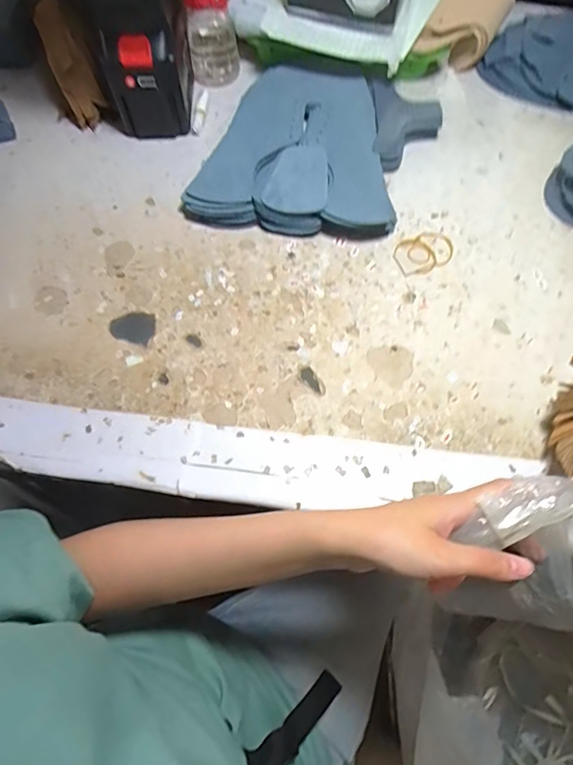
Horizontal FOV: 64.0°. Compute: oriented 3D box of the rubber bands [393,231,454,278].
[{"bbox_3d":[0.139,-0.131,0.462,0.064,0.004,0.045,-25,69,-10],"label":"rubber bands"}]

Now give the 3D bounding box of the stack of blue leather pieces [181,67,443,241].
[{"bbox_3d":[0.033,-0.247,0.499,0.207,0.028,0.235,20,68,9],"label":"stack of blue leather pieces"}]

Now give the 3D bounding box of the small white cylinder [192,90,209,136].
[{"bbox_3d":[-0.101,-0.318,0.539,0.012,0.012,0.069,5,67,3],"label":"small white cylinder"}]

